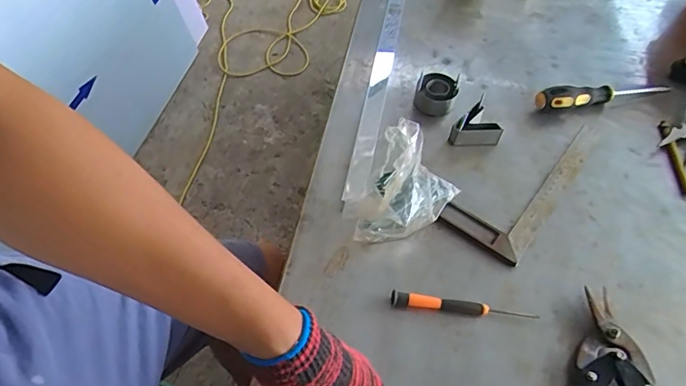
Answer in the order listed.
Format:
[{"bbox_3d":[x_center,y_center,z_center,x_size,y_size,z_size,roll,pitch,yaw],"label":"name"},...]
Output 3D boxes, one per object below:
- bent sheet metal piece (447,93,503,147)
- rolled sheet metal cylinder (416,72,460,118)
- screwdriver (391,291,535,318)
[{"bbox_3d":[0.172,-0.080,0.623,0.051,0.036,0.064,36,61,21],"label":"bent sheet metal piece"},{"bbox_3d":[0.124,-0.132,0.659,0.054,0.035,0.054,13,55,7],"label":"rolled sheet metal cylinder"},{"bbox_3d":[0.119,0.115,0.494,0.141,0.011,0.015,9,55,4],"label":"screwdriver"}]

